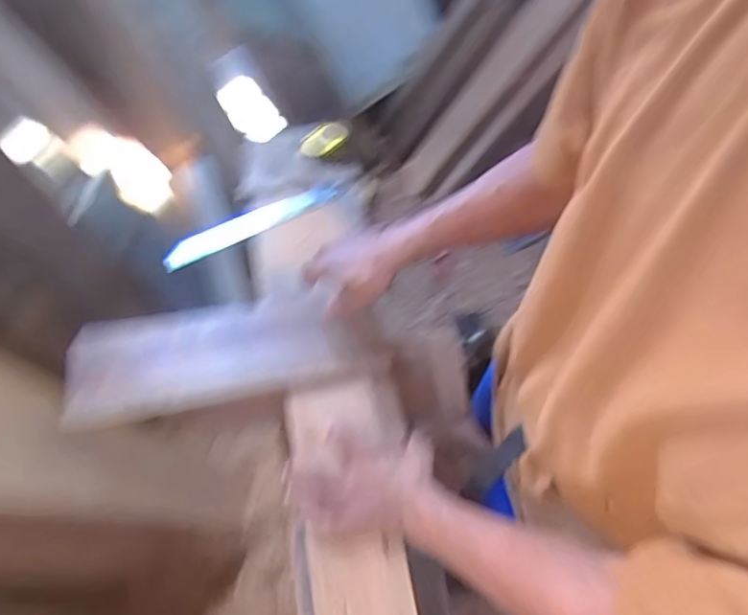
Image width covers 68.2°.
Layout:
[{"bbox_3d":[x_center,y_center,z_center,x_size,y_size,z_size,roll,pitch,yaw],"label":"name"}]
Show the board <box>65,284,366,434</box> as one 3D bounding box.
[{"bbox_3d":[-0.205,0.056,0.692,0.349,0.033,0.139,-9,63,-6],"label":"board"}]

